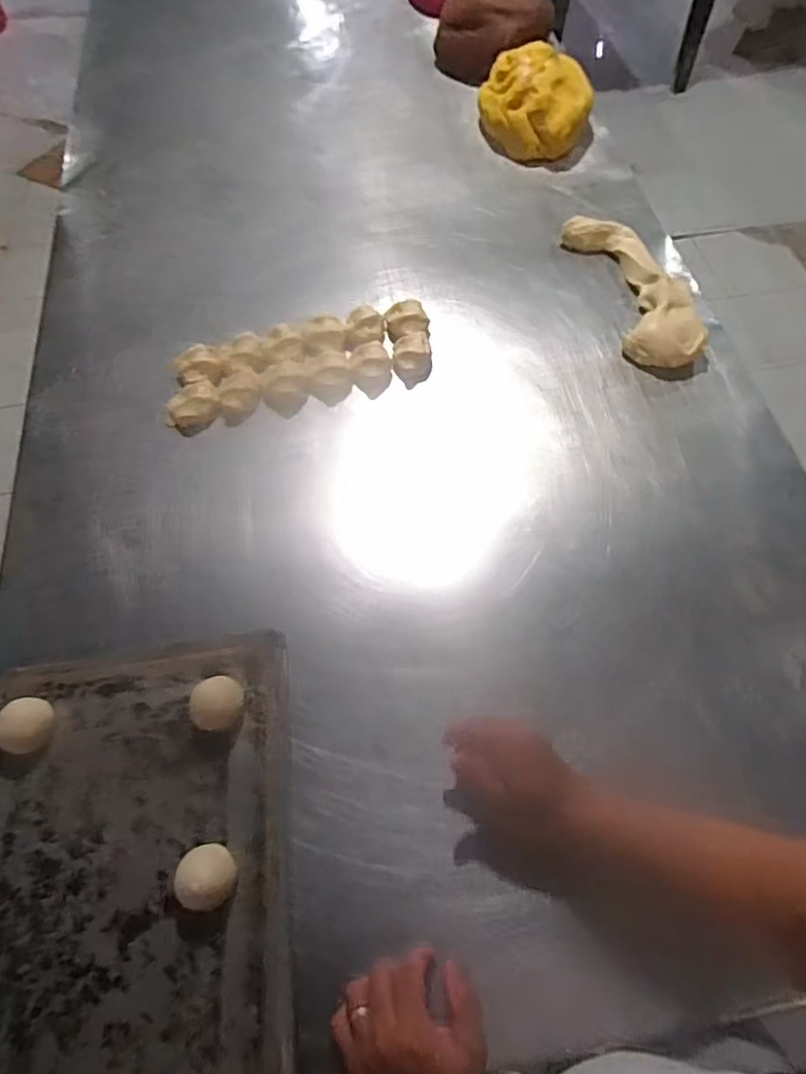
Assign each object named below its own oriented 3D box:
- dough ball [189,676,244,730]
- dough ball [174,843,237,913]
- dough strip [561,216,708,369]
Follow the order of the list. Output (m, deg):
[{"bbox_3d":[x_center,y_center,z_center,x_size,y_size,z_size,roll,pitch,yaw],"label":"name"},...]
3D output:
[{"bbox_3d":[-0.183,0.167,0.616,0.044,0.039,0.052,20,64,15],"label":"dough ball"},{"bbox_3d":[-0.171,0.294,0.537,0.044,0.040,0.052,-21,61,-8],"label":"dough ball"},{"bbox_3d":[0.320,-0.349,0.854,0.105,0.042,0.289,-14,61,-4],"label":"dough strip"}]

